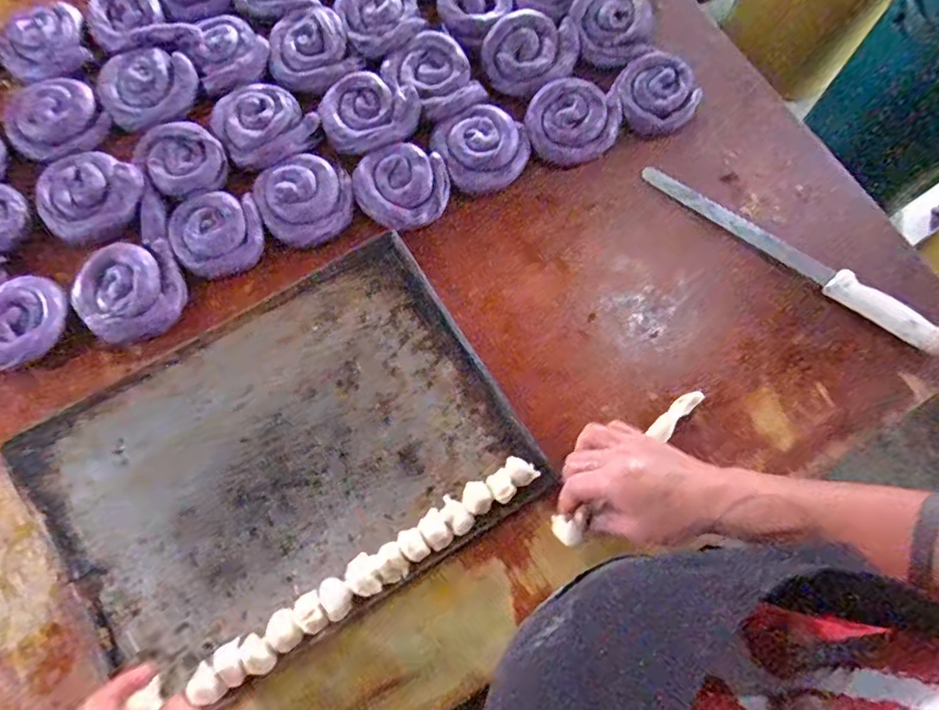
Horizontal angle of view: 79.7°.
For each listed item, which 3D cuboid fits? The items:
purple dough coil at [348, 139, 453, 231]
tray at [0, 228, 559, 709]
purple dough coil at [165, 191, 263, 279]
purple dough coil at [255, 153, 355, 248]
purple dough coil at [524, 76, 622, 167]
[{"bbox_3d":[-0.080,-0.202,0.667,0.112,0.018,0.102,0,71,0],"label":"purple dough coil"},{"bbox_3d":[-0.183,0.105,0.559,0.441,0.043,0.319,-31,74,-10],"label":"tray"},{"bbox_3d":[-0.294,-0.139,0.645,0.108,0.020,0.100,0,71,0],"label":"purple dough coil"},{"bbox_3d":[-0.190,-0.183,0.656,0.108,0.028,0.102,0,71,0],"label":"purple dough coil"},{"bbox_3d":[0.131,-0.296,0.705,0.104,0.034,0.119,42,76,13],"label":"purple dough coil"}]

